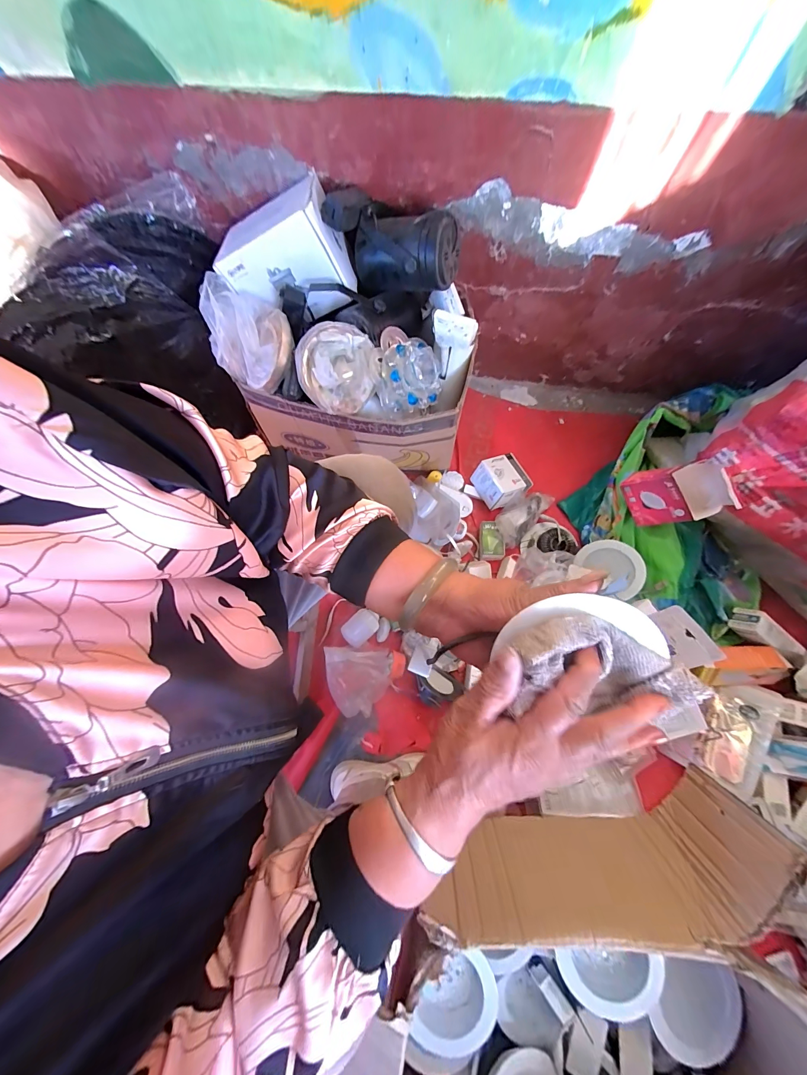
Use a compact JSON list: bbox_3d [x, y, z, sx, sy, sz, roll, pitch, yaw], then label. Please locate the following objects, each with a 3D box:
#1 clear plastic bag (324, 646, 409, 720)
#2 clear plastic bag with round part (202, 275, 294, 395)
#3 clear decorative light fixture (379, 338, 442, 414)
[{"bbox_3d":[-0.082,0.291,0.694,0.160,0.077,0.131,3,74,2],"label":"clear plastic bag"},{"bbox_3d":[-0.255,-0.335,0.569,0.125,0.121,0.143,-41,77,-10],"label":"clear plastic bag with round part"},{"bbox_3d":[0.013,-0.278,0.599,0.109,0.068,0.107,-2,74,1],"label":"clear decorative light fixture"}]

